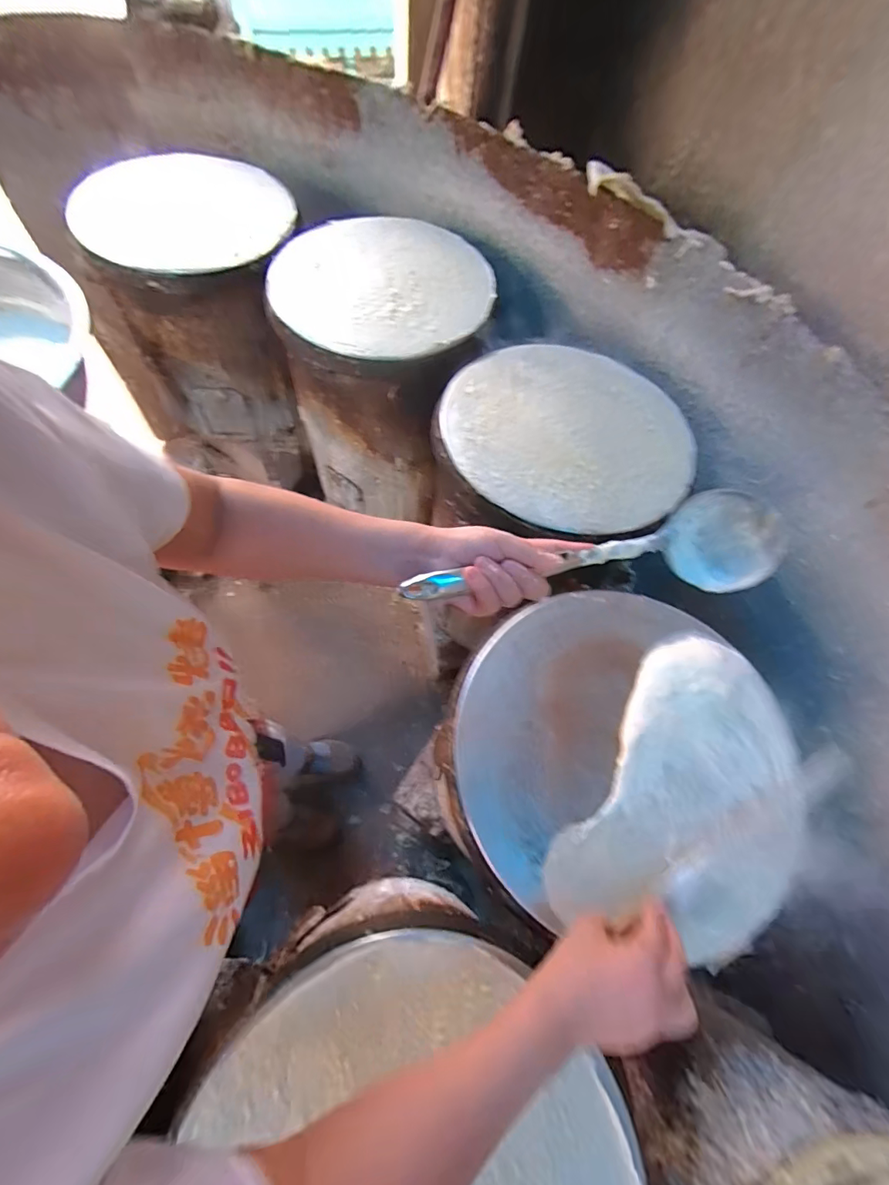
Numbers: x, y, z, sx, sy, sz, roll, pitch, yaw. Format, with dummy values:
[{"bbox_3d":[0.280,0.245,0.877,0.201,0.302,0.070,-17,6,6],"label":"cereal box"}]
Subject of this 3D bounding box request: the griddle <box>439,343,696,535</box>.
[{"bbox_3d":[0.189,-0.249,0.699,0.356,0.040,0.376,1,66,-2],"label":"griddle"}]

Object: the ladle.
[{"bbox_3d":[0.134,-0.026,0.422,0.329,0.067,0.077,-8,66,-7],"label":"ladle"}]

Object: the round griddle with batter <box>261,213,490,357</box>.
[{"bbox_3d":[-0.103,-0.553,0.805,0.361,0.034,0.391,1,66,-2],"label":"round griddle with batter"}]

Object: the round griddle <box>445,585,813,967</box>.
[{"bbox_3d":[0.199,0.159,0.506,0.351,0.031,0.350,1,66,-2],"label":"round griddle"}]

